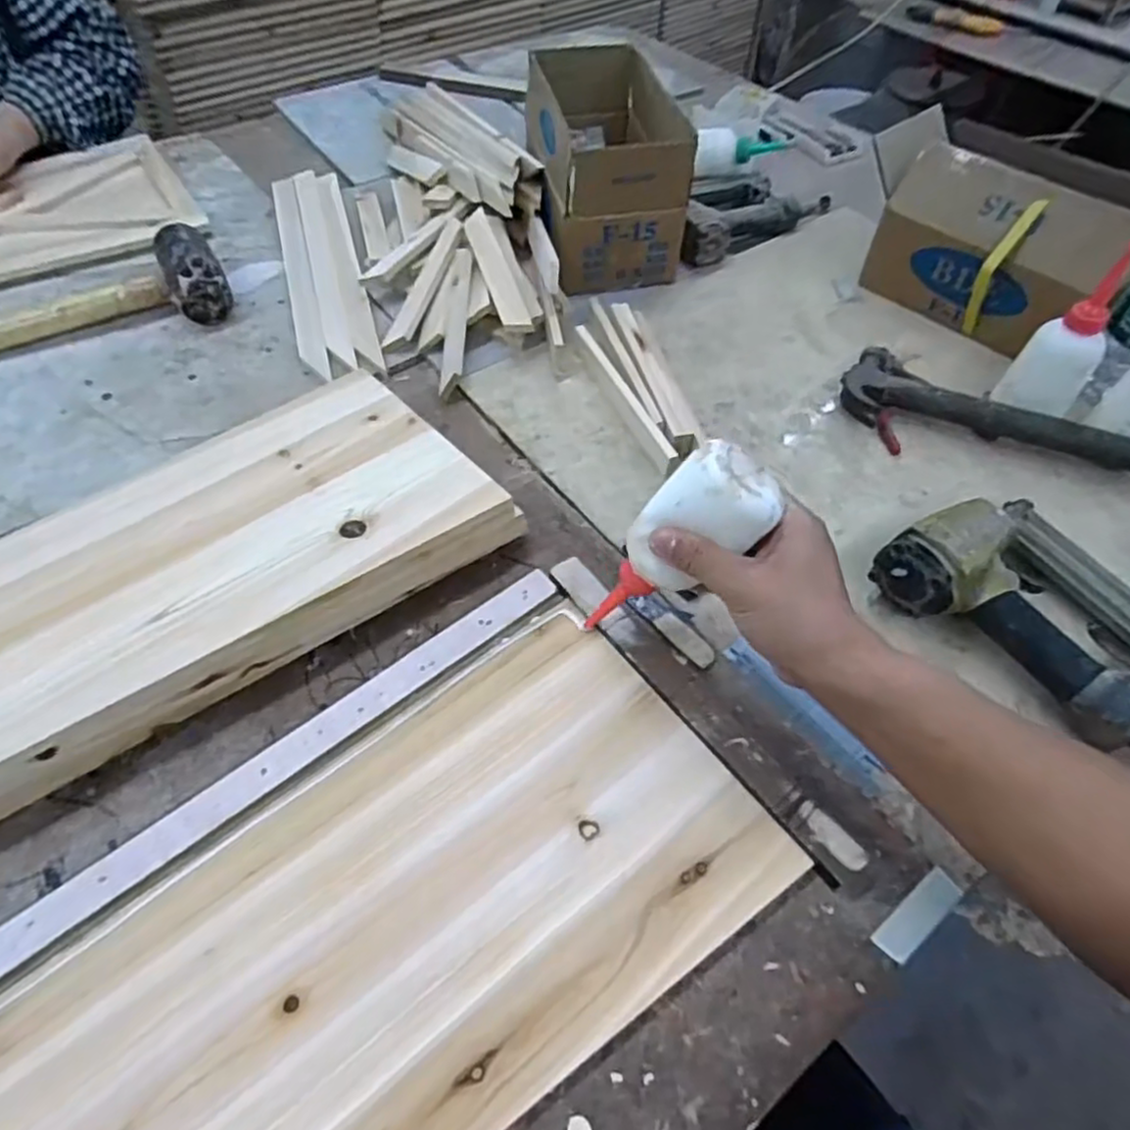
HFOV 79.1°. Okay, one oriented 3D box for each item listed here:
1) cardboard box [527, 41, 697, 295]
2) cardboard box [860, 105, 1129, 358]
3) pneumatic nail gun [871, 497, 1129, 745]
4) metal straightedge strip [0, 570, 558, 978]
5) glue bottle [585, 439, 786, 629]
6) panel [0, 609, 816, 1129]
[{"bbox_3d":[0.043,-0.447,0.781,0.141,0.147,0.229,-9,55,-9],"label":"cardboard box"},{"bbox_3d":[0.439,-0.345,0.723,0.135,0.154,0.269,-32,61,-22],"label":"cardboard box"},{"bbox_3d":[0.377,0.042,0.502,0.153,0.066,0.262,-37,65,-23],"label":"pneumatic nail gun"},{"bbox_3d":[-0.186,0.129,0.435,0.448,0.008,0.026,-34,62,-23],"label":"metal straightedge strip"},{"bbox_3d":[0.064,-0.009,0.449,0.051,0.159,0.054,11,49,-34],"label":"glue bottle"},{"bbox_3d":[-0.093,0.206,0.386,0.420,0.015,0.213,-31,62,-20],"label":"panel"}]

